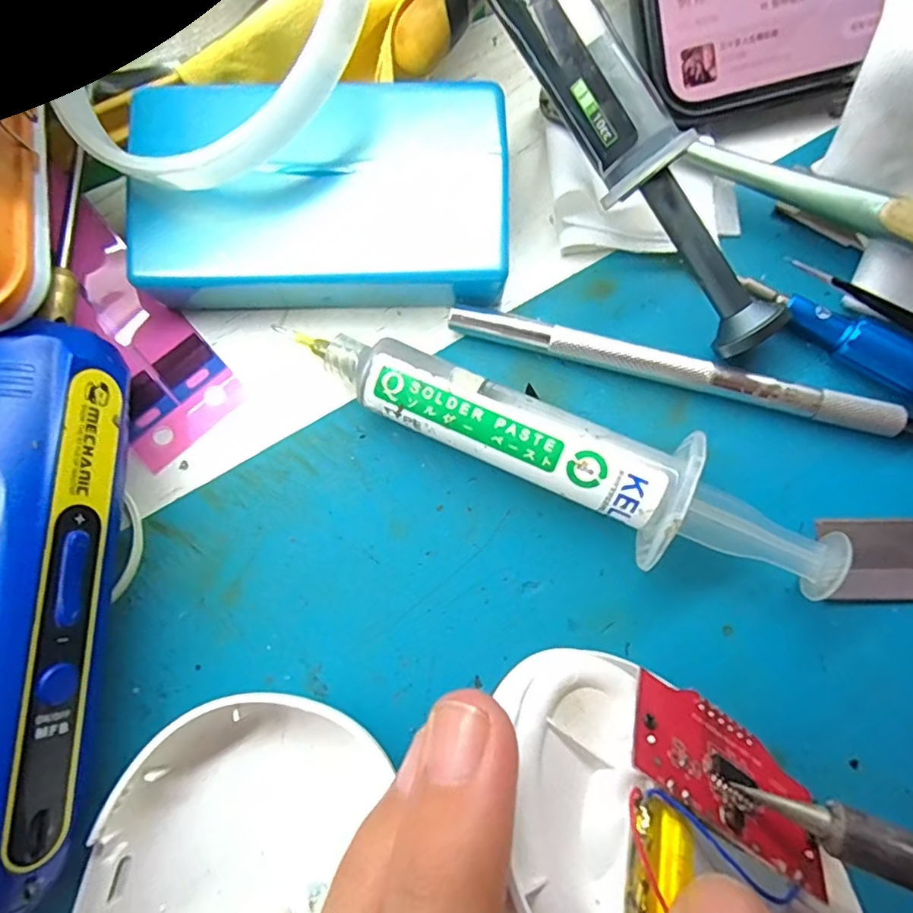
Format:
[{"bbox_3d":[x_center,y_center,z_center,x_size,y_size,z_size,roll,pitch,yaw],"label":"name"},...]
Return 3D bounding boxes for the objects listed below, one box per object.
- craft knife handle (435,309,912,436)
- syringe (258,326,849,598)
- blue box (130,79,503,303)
[{"bbox_3d":[0.053,-0.022,0.146,0.110,0.008,0.006,15,78,3],"label":"craft knife handle"},{"bbox_3d":[0.024,0.002,0.134,0.125,0.021,0.023,21,78,4],"label":"syringe"},{"bbox_3d":[-0.032,-0.061,0.146,0.087,0.026,0.051,0,78,0],"label":"blue box"}]

